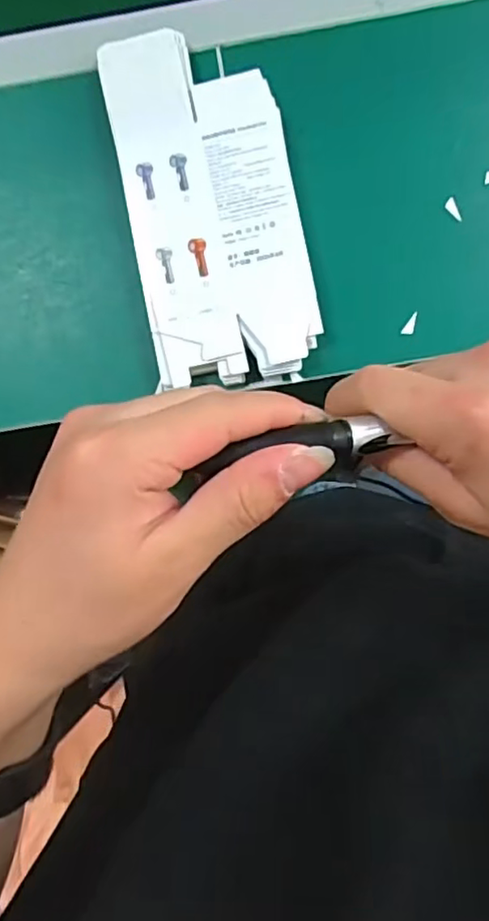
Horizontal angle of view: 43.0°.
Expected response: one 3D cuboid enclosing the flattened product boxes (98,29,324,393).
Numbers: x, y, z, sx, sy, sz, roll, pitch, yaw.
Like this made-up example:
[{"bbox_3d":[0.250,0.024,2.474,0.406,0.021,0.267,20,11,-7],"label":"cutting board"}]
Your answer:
[{"bbox_3d":[-0.027,-0.217,0.541,0.143,0.032,0.289,-10,95,2],"label":"flattened product boxes"}]

